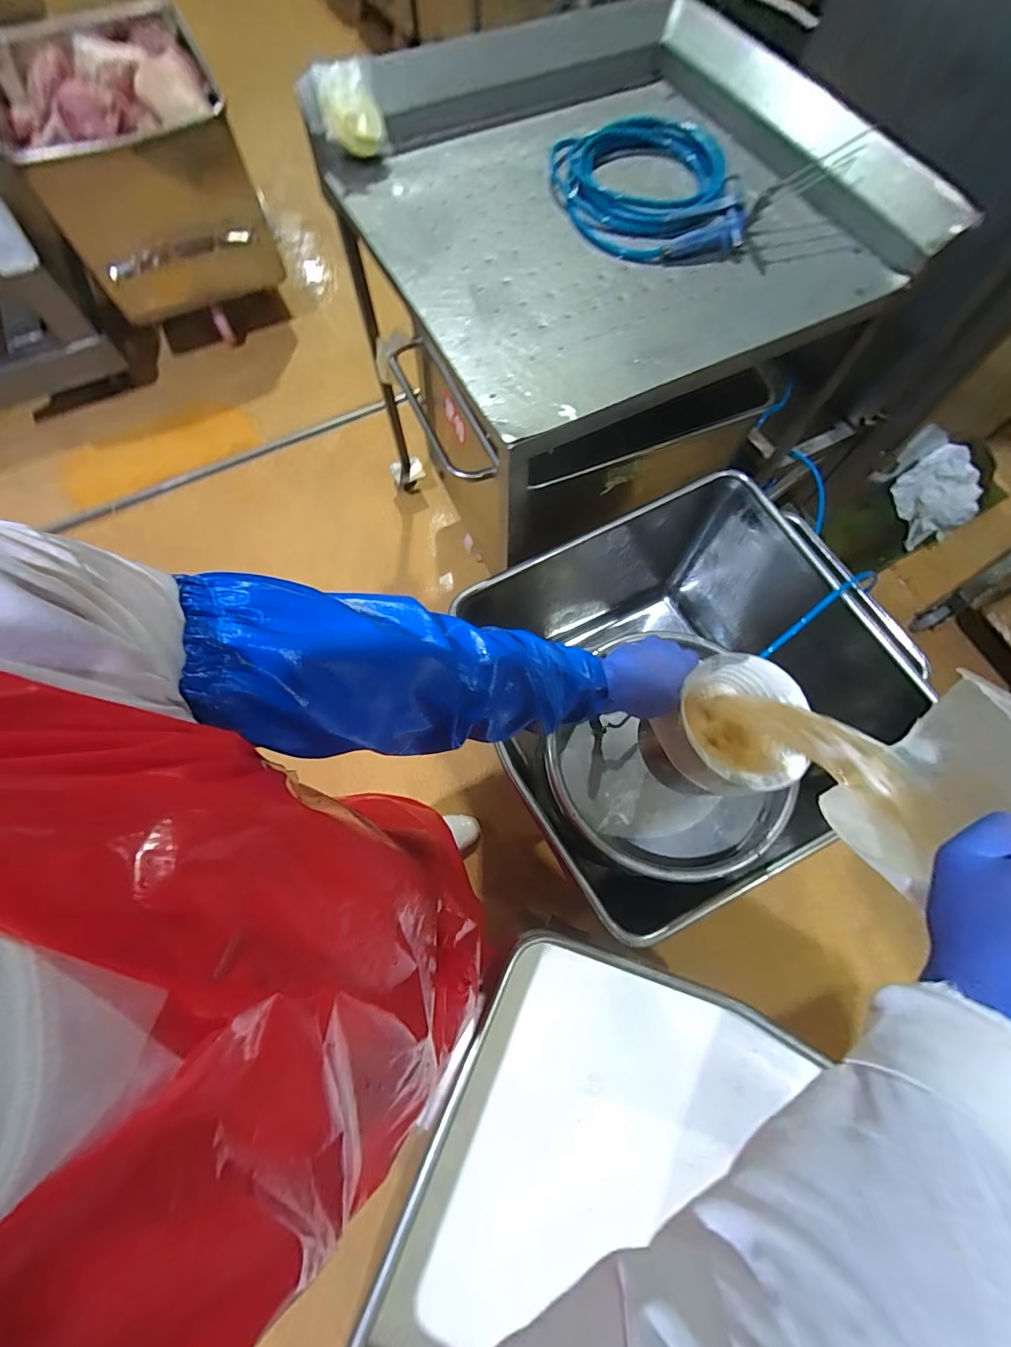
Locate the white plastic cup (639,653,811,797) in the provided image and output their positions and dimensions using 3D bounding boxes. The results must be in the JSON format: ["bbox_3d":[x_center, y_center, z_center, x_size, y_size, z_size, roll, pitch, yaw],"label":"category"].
[{"bbox_3d":[0.281,0.079,0.621,0.150,0.153,0.157,0,70,0],"label":"white plastic cup"}]

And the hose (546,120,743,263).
[{"bbox_3d":[0.267,-0.916,0.887,0.306,0.052,0.389,-18,71,-6],"label":"hose"}]

